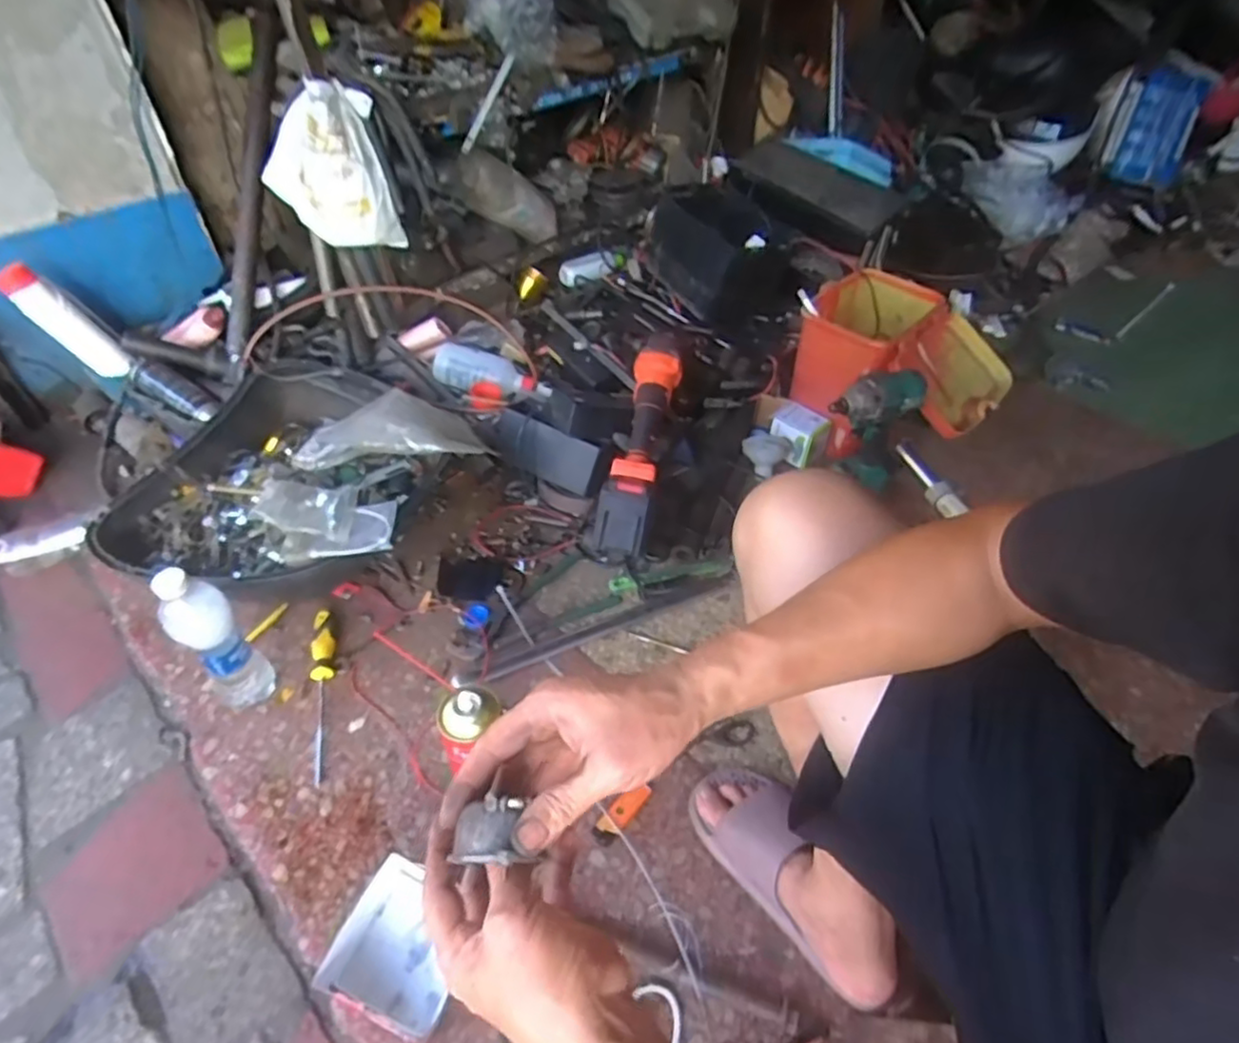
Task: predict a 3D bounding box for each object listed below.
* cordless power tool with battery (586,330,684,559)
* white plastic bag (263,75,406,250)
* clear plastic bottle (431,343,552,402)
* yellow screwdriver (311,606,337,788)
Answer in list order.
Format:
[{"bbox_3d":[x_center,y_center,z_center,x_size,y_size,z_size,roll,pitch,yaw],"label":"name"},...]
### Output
[{"bbox_3d":[0.033,-0.121,0.964,0.078,0.094,0.373,9,51,11],"label":"cordless power tool with battery"},{"bbox_3d":[-0.442,-0.538,1.007,0.180,0.209,0.090,9,48,7],"label":"white plastic bag"},{"bbox_3d":[-0.222,-0.262,1.155,0.213,0.065,0.071,18,50,14],"label":"clear plastic bottle"},{"bbox_3d":[-0.374,0.206,0.826,0.031,0.028,0.231,-11,51,-6],"label":"yellow screwdriver"}]

